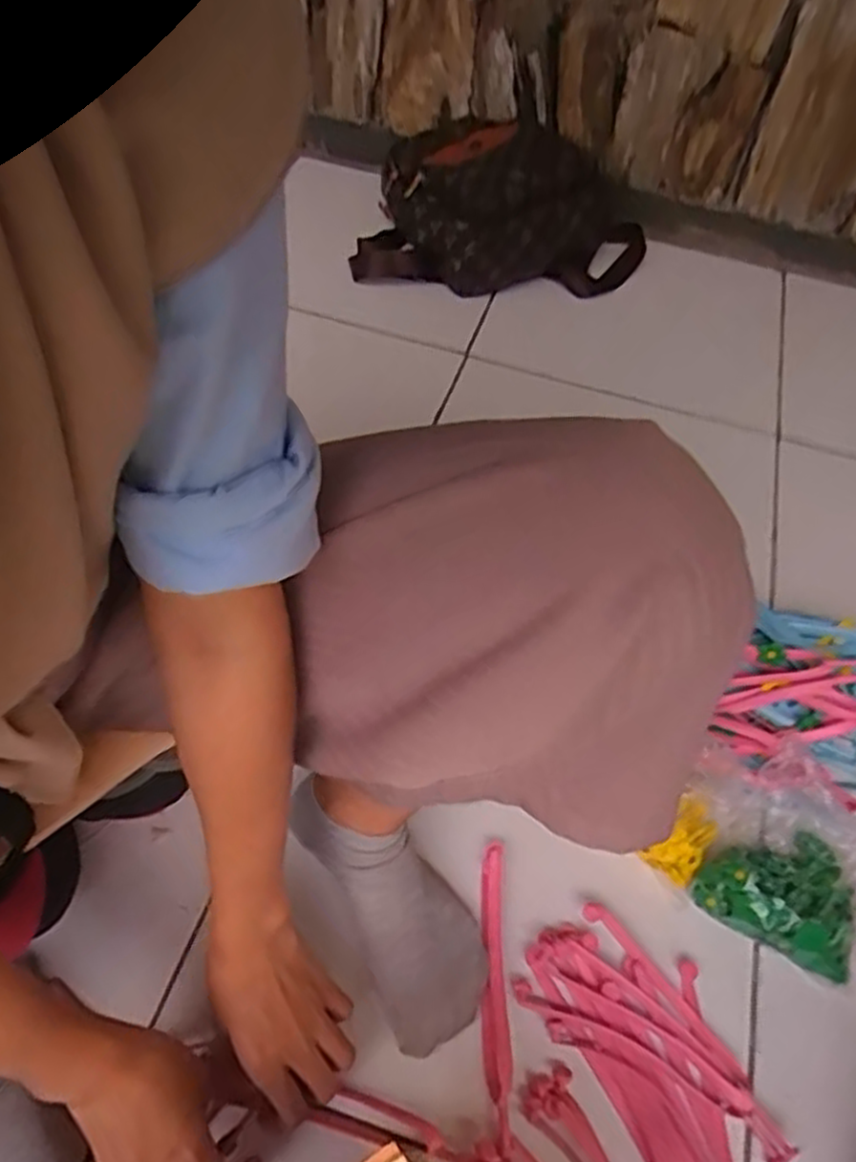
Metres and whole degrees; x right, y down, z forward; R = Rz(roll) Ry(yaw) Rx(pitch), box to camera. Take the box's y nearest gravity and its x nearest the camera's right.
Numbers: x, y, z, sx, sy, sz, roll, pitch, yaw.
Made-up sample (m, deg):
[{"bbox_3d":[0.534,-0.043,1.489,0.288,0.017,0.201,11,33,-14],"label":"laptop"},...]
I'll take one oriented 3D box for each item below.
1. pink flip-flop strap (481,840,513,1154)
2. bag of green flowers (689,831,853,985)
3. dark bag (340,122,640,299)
[{"bbox_3d":[0.048,0.286,0.543,0.019,0.014,0.191,4,53,-3],"label":"pink flip-flop strap"},{"bbox_3d":[0.270,0.238,0.582,0.120,0.052,0.084,27,55,14],"label":"bag of green flowers"},{"bbox_3d":[0.115,-0.497,1.046,0.348,0.171,0.280,20,54,9],"label":"dark bag"}]

